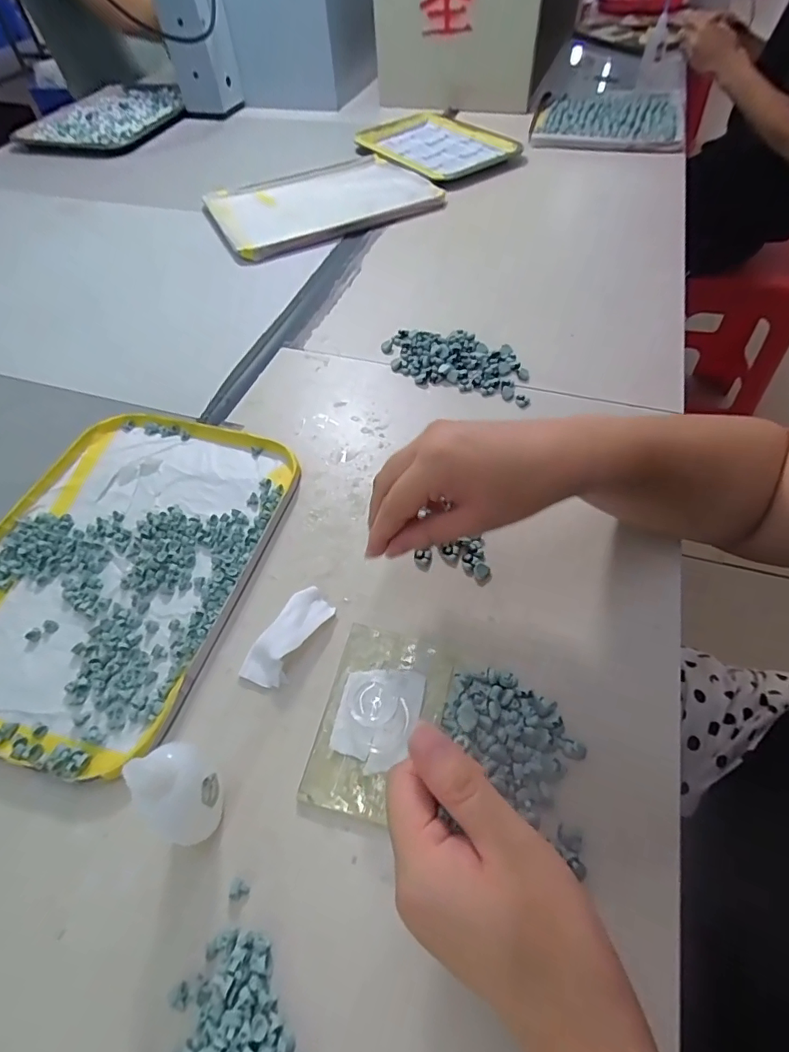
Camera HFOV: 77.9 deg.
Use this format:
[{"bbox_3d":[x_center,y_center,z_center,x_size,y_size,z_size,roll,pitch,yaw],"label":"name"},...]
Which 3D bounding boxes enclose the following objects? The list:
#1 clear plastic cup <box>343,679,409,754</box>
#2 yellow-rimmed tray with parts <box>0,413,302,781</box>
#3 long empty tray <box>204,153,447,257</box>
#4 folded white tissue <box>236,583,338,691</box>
[{"bbox_3d":[-0.009,0.105,0.273,0.034,0.039,0.031,-1,54,1],"label":"clear plastic cup"},{"bbox_3d":[-0.207,0.022,0.366,0.208,0.011,0.273,11,56,10],"label":"yellow-rimmed tray with parts"},{"bbox_3d":[-0.112,-0.477,0.710,0.300,0.017,0.229,-26,58,-15],"label":"long empty tray"},{"bbox_3d":[-0.070,0.070,0.319,0.029,0.017,0.070,24,59,18],"label":"folded white tissue"}]

